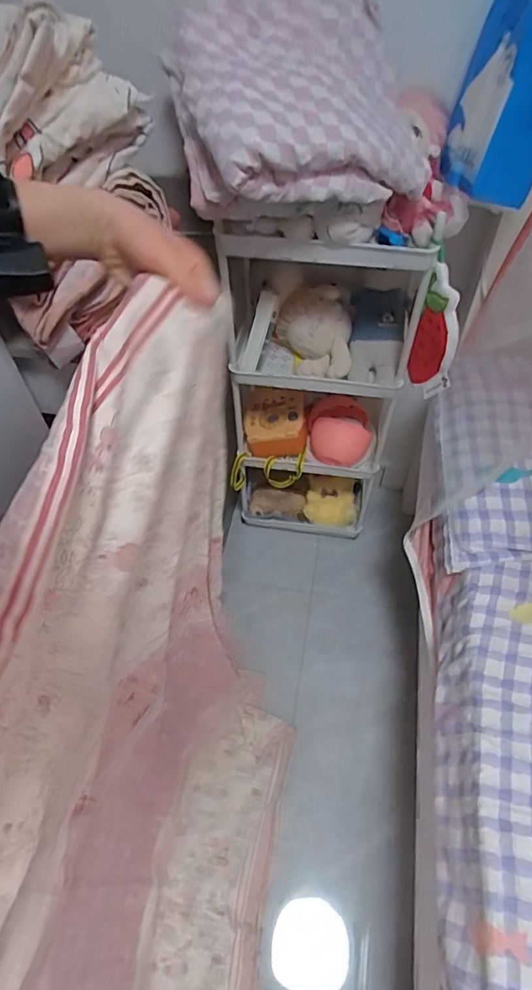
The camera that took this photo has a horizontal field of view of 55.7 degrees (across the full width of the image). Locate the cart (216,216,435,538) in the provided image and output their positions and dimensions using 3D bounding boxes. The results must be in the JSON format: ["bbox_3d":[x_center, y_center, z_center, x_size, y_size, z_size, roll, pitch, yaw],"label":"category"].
[{"bbox_3d":[0.123,-0.204,1.216,0.405,0.913,0.222,7,54,6],"label":"cart"}]

